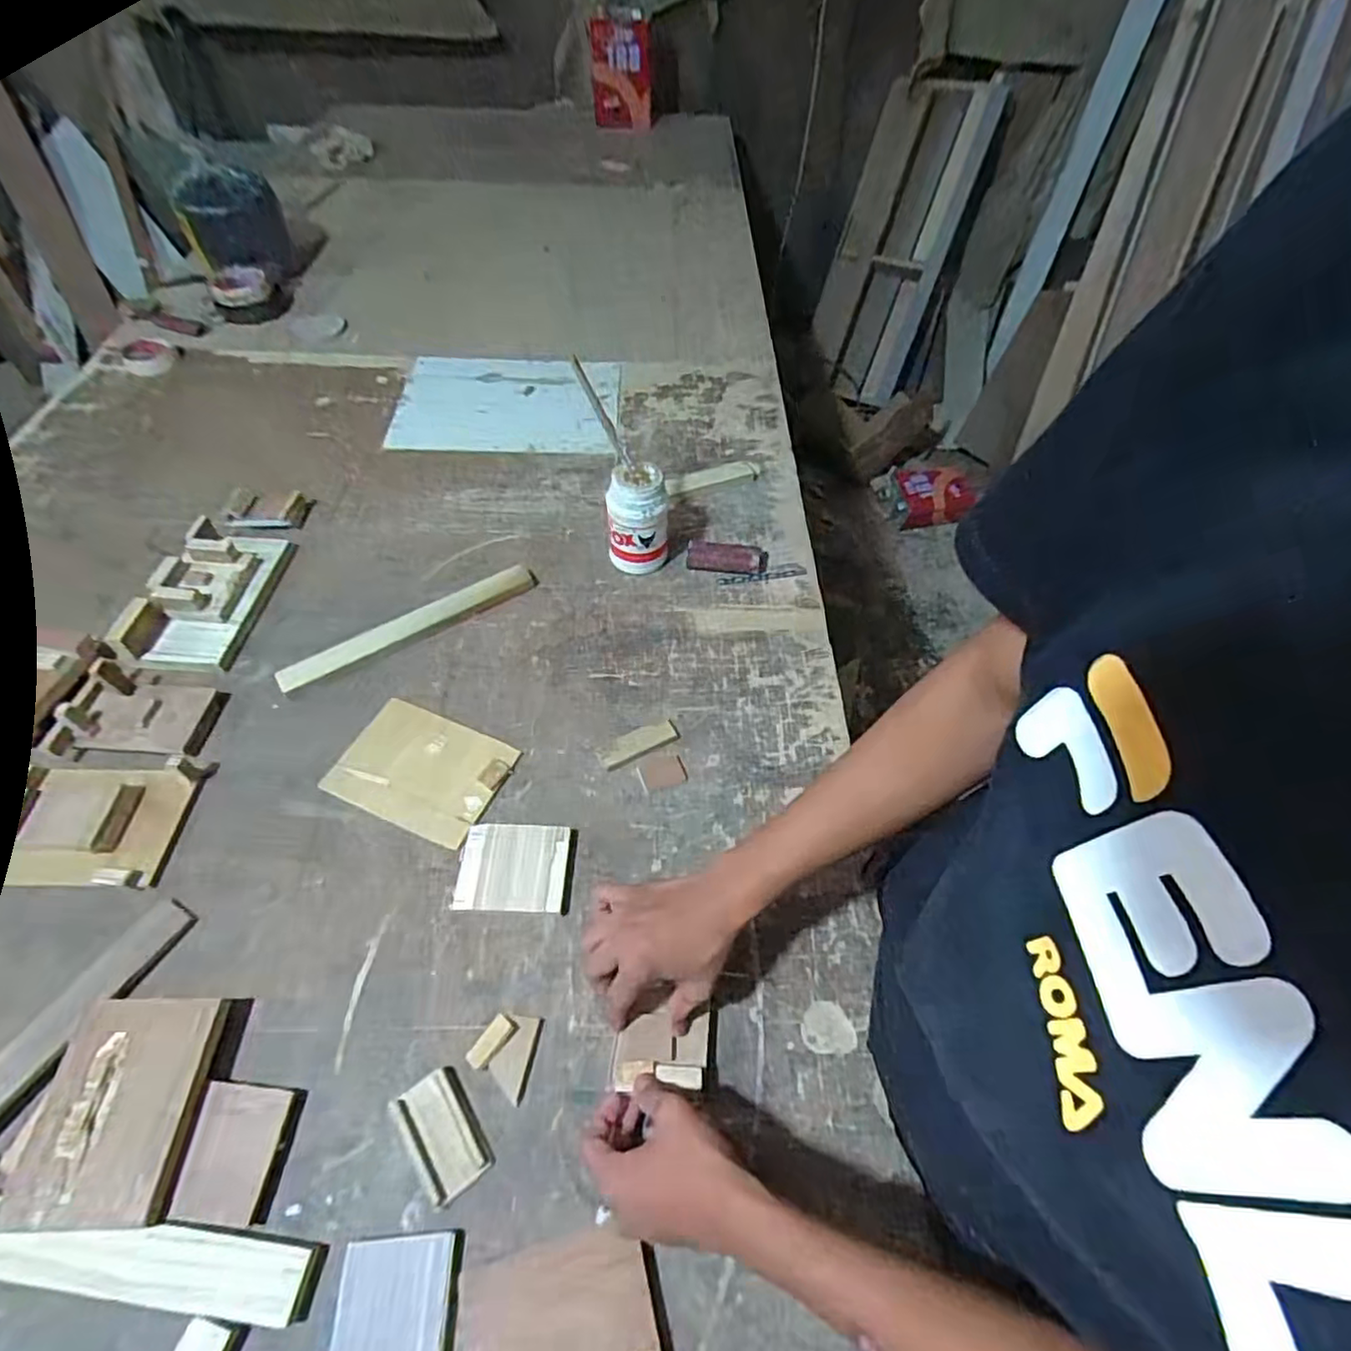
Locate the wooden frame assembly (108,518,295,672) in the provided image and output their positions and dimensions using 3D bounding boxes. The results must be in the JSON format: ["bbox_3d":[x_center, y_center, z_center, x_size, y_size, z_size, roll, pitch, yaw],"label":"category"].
[{"bbox_3d":[-0.575,-0.107,0.809,0.116,0.045,0.219,4,53,1],"label":"wooden frame assembly"}]

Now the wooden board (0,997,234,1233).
[{"bbox_3d":[-0.414,0.320,0.493,0.099,0.010,0.143,7,50,-15],"label":"wooden board"}]

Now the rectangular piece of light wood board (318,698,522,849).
[{"bbox_3d":[-0.268,0.098,0.700,0.169,0.009,0.120,20,55,12],"label":"rectangular piece of light wood board"}]

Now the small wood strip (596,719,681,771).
[{"bbox_3d":[-0.041,0.076,0.731,0.091,0.006,0.032,-23,57,-18],"label":"small wood strip"}]

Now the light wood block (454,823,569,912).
[{"bbox_3d":[-0.157,0.185,0.634,0.102,0.011,0.082,2,53,-1],"label":"light wood block"}]

